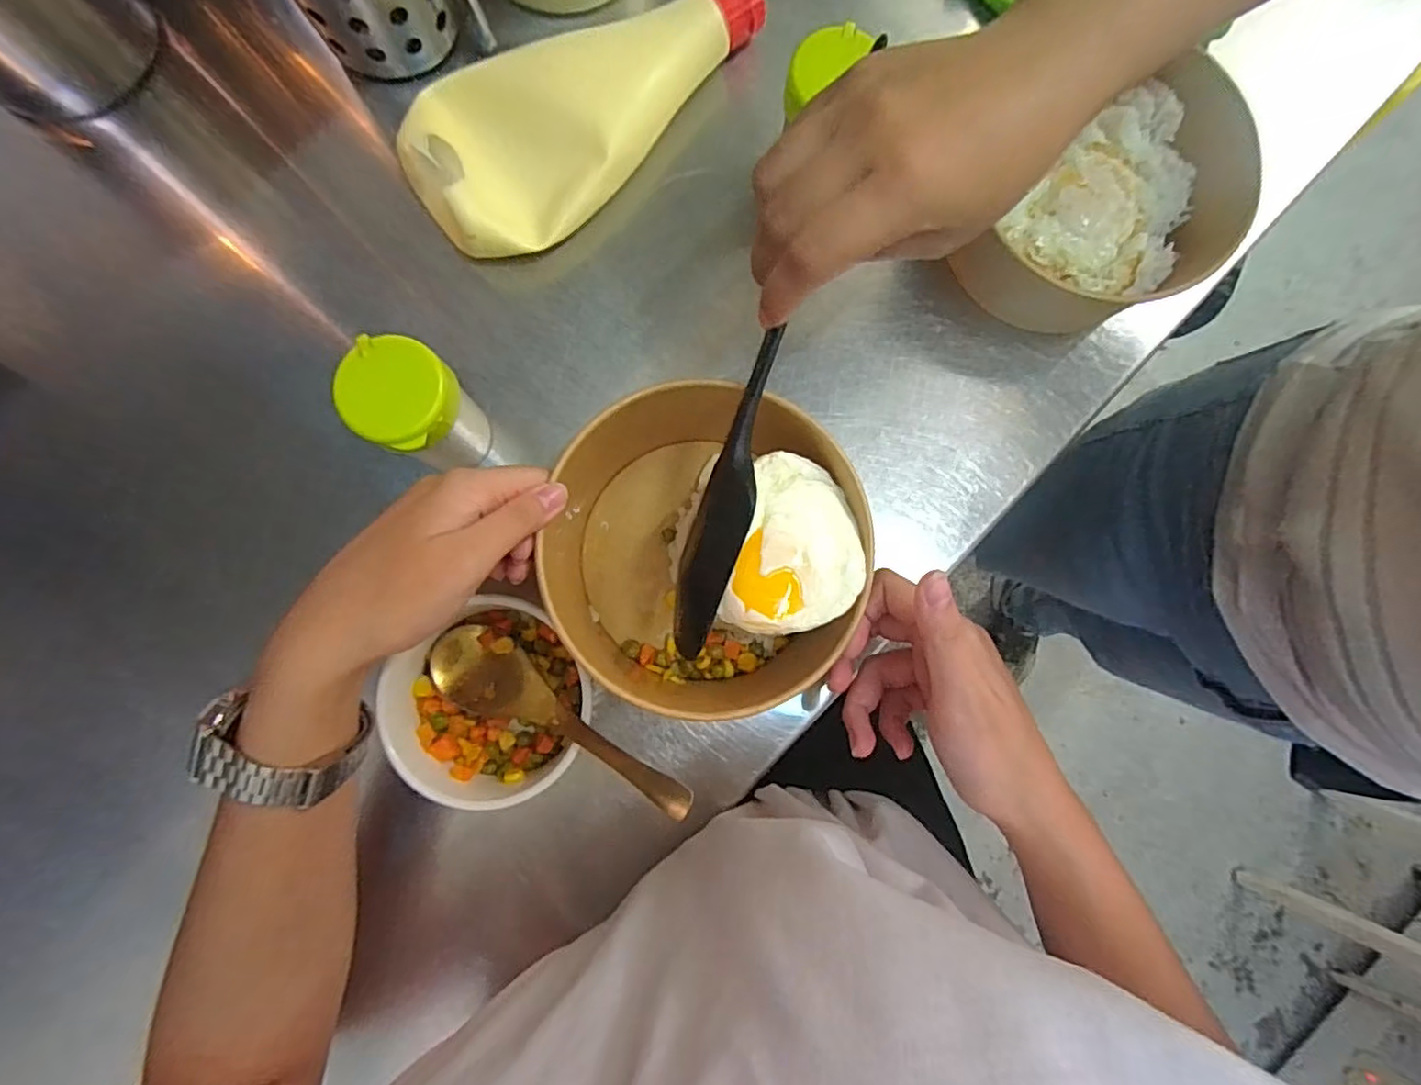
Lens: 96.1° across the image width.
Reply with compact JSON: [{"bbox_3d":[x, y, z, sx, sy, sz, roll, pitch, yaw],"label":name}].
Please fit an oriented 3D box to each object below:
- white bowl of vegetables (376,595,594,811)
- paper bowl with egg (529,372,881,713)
[{"bbox_3d":[-0.108,0.080,0.315,0.089,0.042,0.089,0,84,0],"label":"white bowl of vegetables"},{"bbox_3d":[-0.001,0.008,0.308,0.148,0.082,0.144,0,84,0],"label":"paper bowl with egg"}]

